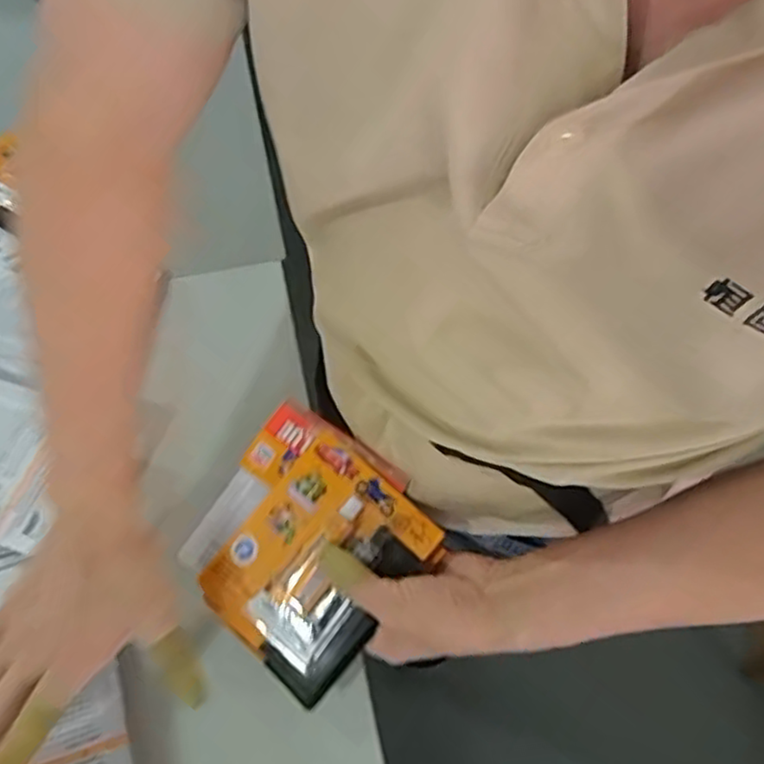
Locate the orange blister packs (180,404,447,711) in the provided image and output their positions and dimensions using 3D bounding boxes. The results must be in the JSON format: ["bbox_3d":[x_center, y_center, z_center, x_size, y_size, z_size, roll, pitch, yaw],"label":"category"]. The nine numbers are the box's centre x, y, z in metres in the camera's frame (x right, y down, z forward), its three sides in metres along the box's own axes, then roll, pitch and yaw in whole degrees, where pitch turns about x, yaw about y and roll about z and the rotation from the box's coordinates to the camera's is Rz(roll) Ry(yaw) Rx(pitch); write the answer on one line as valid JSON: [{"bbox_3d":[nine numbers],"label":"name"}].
[{"bbox_3d":[-0.054,0.109,0.470,0.144,0.035,0.149,38,82,17],"label":"orange blister packs"}]

